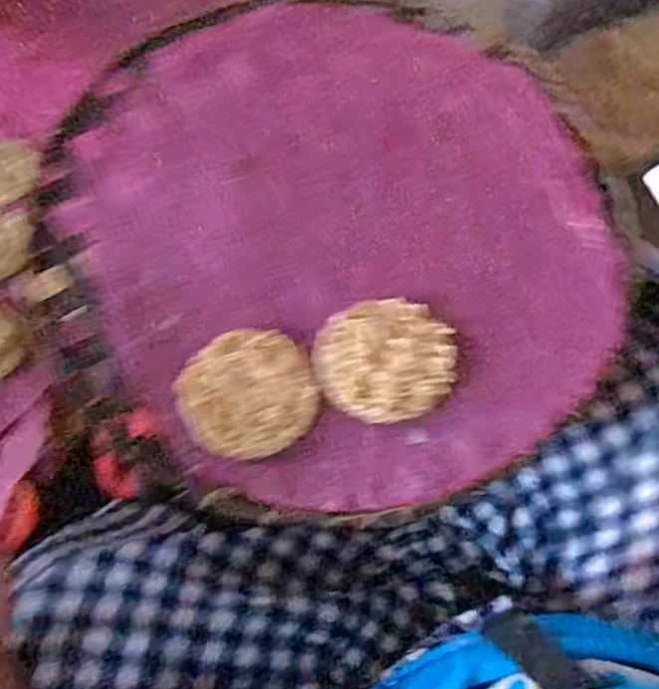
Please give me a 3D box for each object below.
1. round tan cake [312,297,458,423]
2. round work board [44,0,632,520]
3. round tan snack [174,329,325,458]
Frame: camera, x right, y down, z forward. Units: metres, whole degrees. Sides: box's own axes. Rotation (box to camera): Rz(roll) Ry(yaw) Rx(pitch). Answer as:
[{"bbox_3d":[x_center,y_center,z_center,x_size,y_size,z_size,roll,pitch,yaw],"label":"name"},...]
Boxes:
[{"bbox_3d":[0.034,0.007,0.393,0.083,0.011,0.076,0,69,0],"label":"round tan cake"},{"bbox_3d":[0.006,-0.083,0.431,0.332,0.022,0.368,-24,71,-8],"label":"round work board"},{"bbox_3d":[-0.047,0.028,0.384,0.074,0.010,0.074,-30,72,-10],"label":"round tan snack"}]

